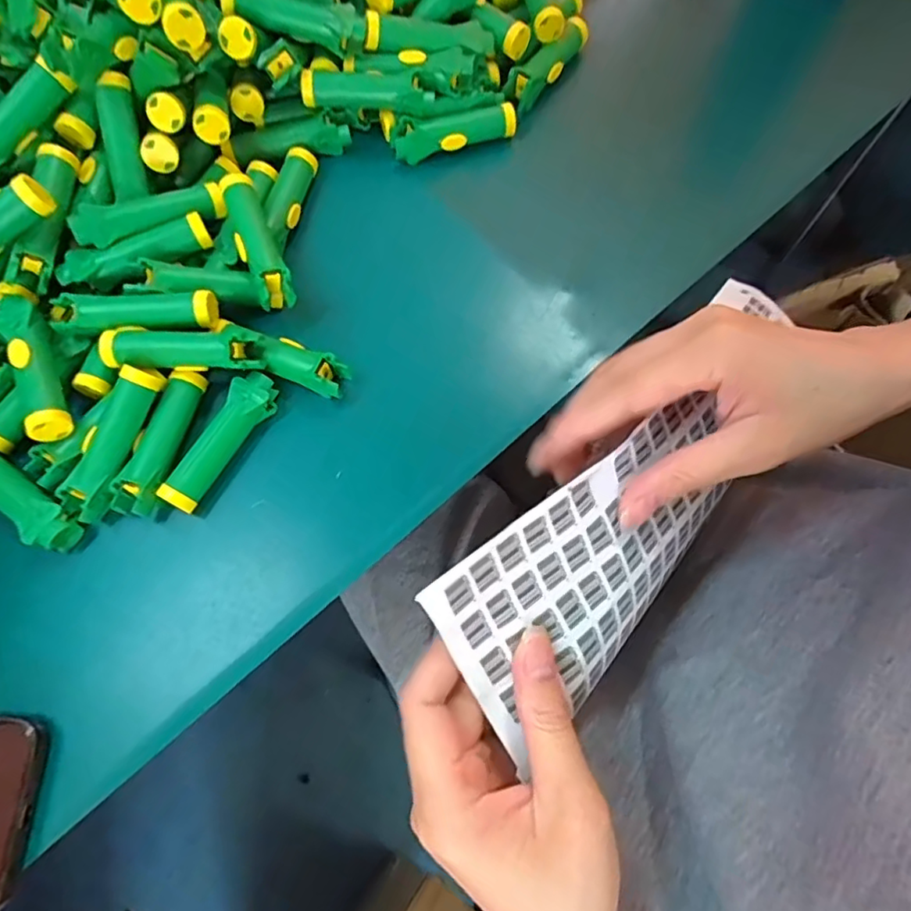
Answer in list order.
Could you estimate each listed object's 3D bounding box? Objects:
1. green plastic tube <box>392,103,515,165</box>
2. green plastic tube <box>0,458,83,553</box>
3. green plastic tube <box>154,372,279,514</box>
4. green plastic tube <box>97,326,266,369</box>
[{"bbox_3d":[-0.001,-0.209,0.373,0.079,0.017,0.020,-14,71,-4],"label":"green plastic tube"},{"bbox_3d":[-0.227,0.020,0.298,0.076,0.020,0.020,33,74,12],"label":"green plastic tube"},{"bbox_3d":[-0.124,-0.008,0.307,0.020,0.019,0.080,27,73,10],"label":"green plastic tube"},{"bbox_3d":[-0.143,-0.057,0.307,0.081,0.020,0.022,1,70,1],"label":"green plastic tube"}]

